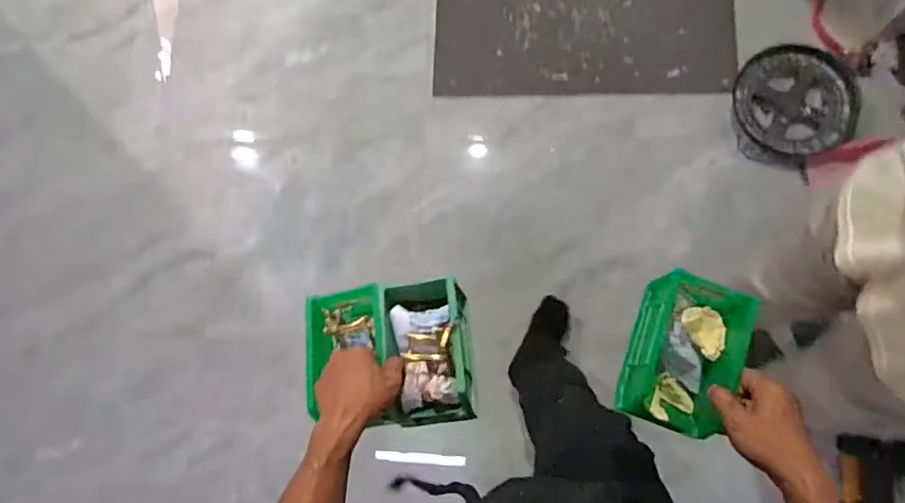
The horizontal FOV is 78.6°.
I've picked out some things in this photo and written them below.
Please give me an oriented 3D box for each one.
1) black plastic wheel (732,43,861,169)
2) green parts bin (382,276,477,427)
[{"bbox_3d":[0.933,-0.390,1.507,0.309,0.069,0.311,-1,80,7],"label":"black plastic wheel"},{"bbox_3d":[-0.030,0.124,0.686,0.103,0.080,0.169,-6,81,3],"label":"green parts bin"}]

